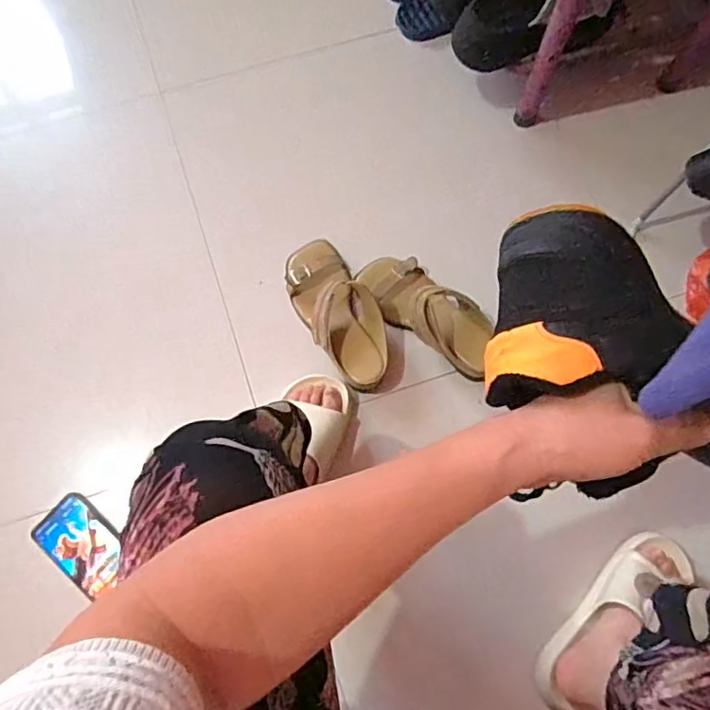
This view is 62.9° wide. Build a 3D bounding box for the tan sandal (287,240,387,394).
[{"bbox_3d":[-0.025,-0.063,0.822,0.095,0.067,0.231,-25,78,-7],"label":"tan sandal"}]

